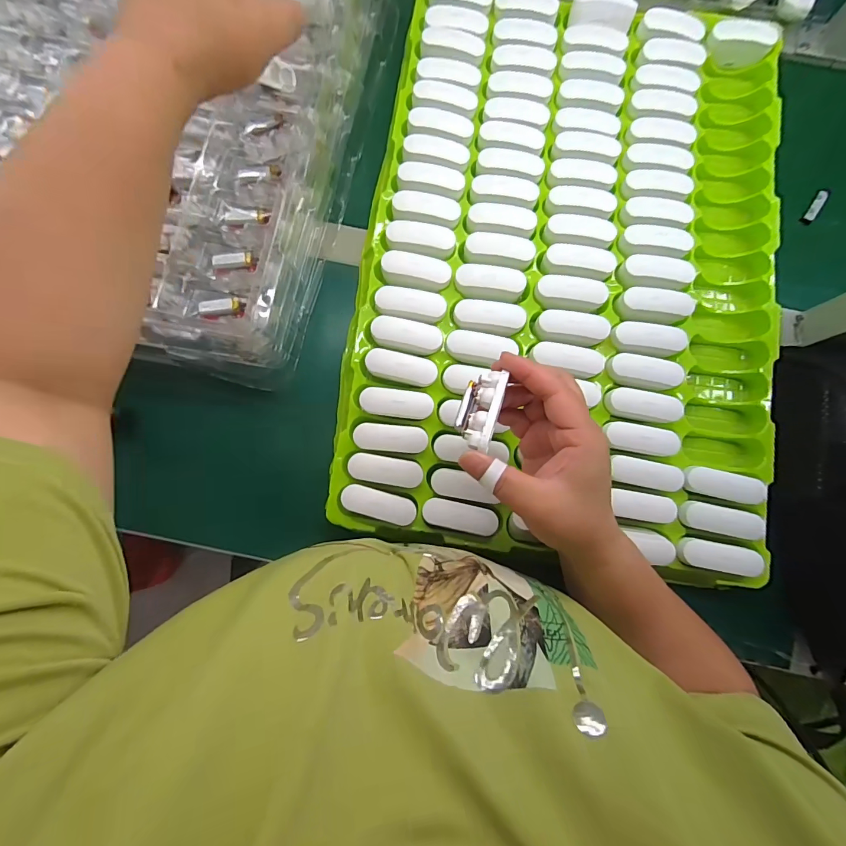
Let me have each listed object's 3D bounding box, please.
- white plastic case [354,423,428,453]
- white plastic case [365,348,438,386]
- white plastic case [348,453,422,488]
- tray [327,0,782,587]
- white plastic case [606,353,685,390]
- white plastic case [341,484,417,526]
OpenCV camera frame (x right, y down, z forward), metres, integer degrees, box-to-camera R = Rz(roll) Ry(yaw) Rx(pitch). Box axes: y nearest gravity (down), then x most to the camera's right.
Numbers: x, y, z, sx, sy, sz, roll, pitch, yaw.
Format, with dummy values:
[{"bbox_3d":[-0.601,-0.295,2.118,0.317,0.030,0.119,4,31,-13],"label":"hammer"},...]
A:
[{"bbox_3d":[-0.028,0.014,0.362,0.063,0.016,0.024,4,83,-1],"label":"white plastic case"},{"bbox_3d":[-0.019,-0.050,0.365,0.063,0.012,0.024,12,82,0],"label":"white plastic case"},{"bbox_3d":[-0.033,0.042,0.360,0.064,0.013,0.024,10,82,0],"label":"white plastic case"},{"bbox_3d":[0.139,-0.158,0.397,0.387,0.044,0.545,8,82,0],"label":"tray"},{"bbox_3d":[0.206,-0.048,0.380,0.066,0.025,0.027,10,82,0],"label":"white plastic case"},{"bbox_3d":[-0.038,0.072,0.356,0.064,0.014,0.023,17,82,1],"label":"white plastic case"}]

